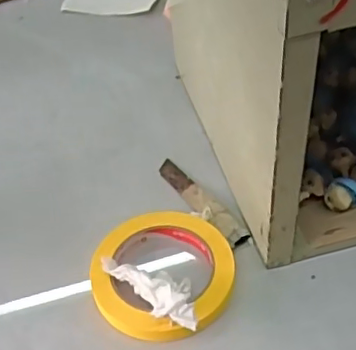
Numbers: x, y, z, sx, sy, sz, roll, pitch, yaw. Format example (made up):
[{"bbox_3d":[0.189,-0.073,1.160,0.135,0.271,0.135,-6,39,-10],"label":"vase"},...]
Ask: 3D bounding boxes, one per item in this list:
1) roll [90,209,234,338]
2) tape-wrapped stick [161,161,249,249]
[{"bbox_3d":[-0.012,0.075,0.462,0.106,0.022,0.103,-3,47,3],"label":"roll"},{"bbox_3d":[0.018,0.021,0.517,0.022,0.009,0.117,-30,51,-21],"label":"tape-wrapped stick"}]

